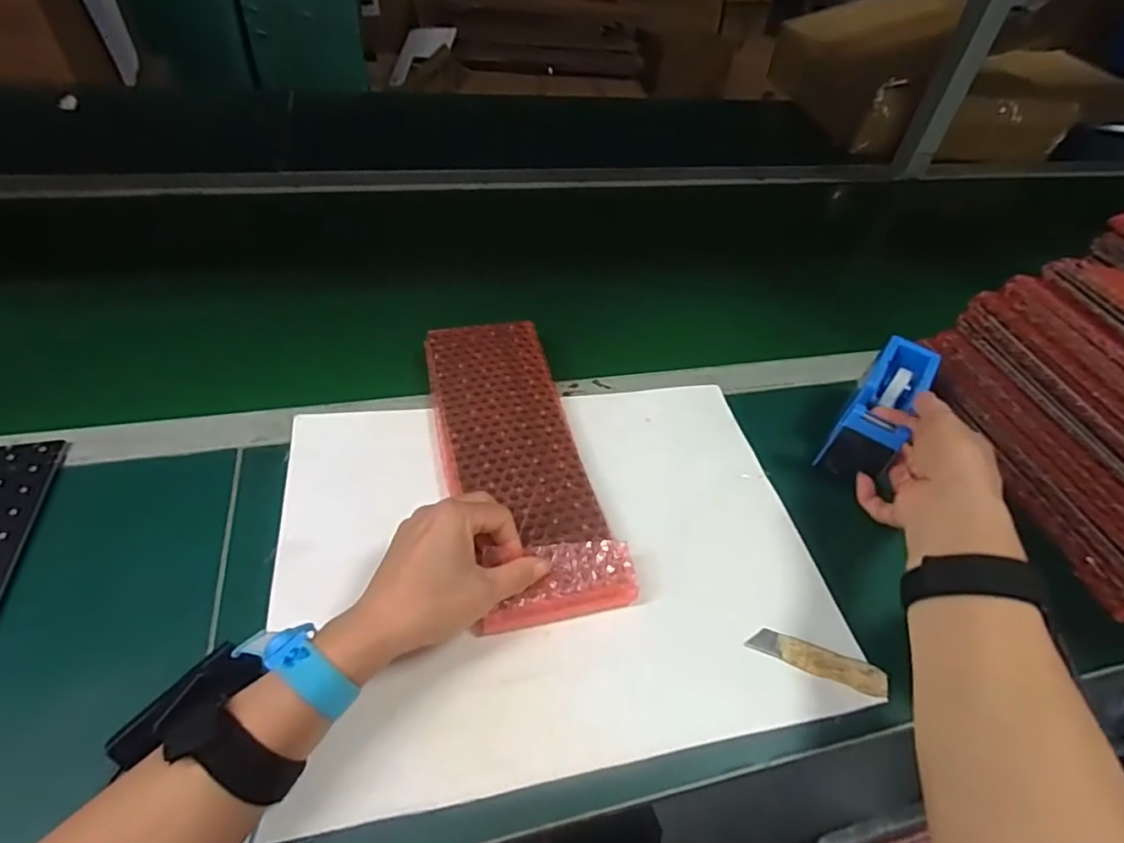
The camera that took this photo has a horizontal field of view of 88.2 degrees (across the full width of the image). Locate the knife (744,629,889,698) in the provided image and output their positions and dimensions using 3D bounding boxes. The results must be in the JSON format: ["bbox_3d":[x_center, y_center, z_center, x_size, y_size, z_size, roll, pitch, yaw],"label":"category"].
[{"bbox_3d":[0.170,0.158,0.385,0.089,0.004,0.020,18,49,10],"label":"knife"}]

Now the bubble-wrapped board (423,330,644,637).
[{"bbox_3d":[-0.040,0.018,0.467,0.111,0.026,0.291,-13,51,-17],"label":"bubble-wrapped board"}]

